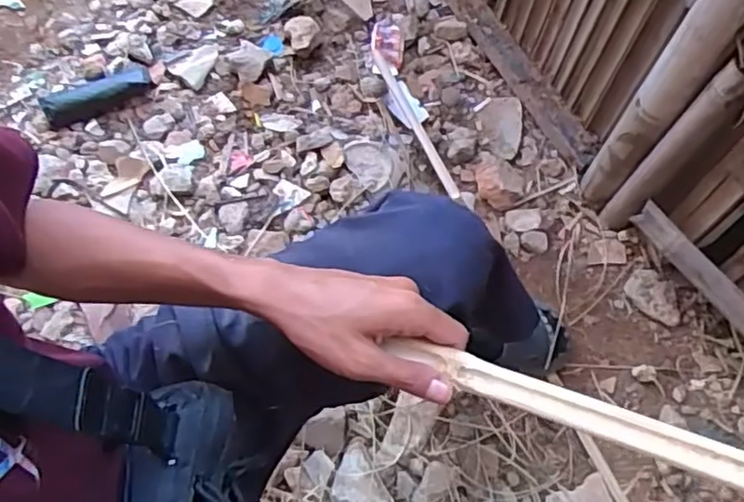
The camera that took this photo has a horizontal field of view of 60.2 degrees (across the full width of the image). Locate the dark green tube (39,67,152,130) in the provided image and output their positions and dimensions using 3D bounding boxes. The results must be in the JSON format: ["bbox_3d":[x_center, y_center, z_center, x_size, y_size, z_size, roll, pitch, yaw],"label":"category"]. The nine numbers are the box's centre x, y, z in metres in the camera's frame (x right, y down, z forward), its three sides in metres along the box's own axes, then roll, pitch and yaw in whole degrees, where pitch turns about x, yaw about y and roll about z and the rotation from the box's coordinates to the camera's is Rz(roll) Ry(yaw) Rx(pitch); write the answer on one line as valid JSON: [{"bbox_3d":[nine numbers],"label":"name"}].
[{"bbox_3d":[-0.538,-0.307,1.258,0.206,0.021,0.070,-28,71,-12],"label":"dark green tube"}]

